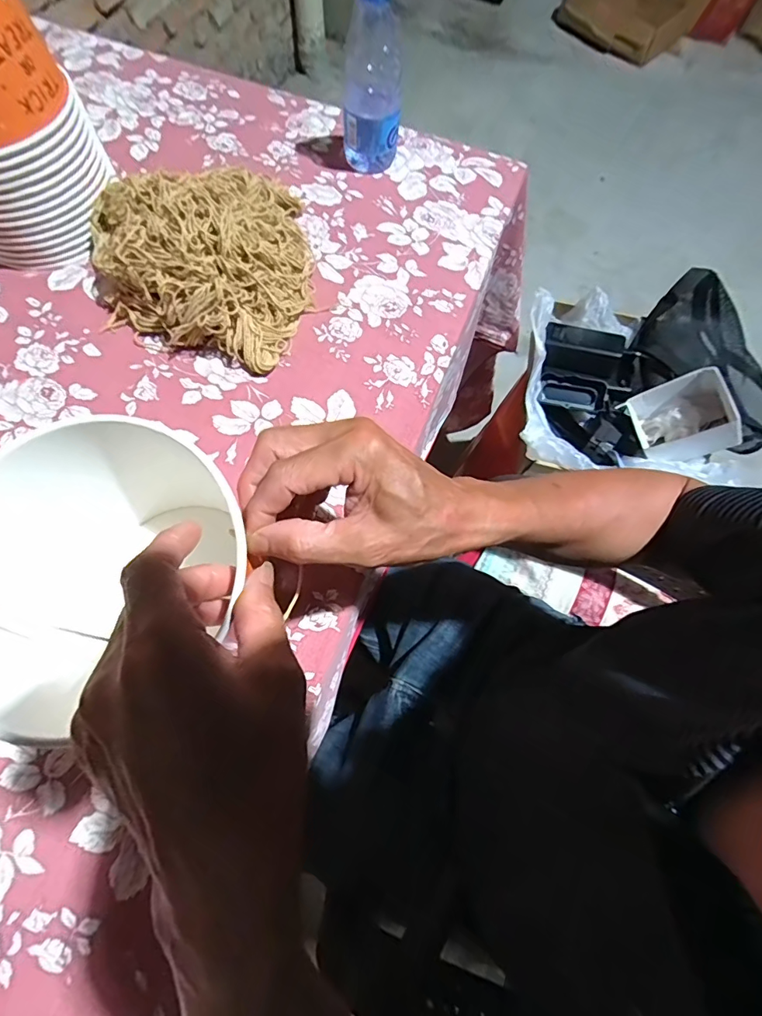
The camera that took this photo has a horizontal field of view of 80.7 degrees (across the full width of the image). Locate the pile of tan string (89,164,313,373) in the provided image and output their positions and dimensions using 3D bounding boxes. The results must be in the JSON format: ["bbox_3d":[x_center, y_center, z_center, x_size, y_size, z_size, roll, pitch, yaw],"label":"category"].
[{"bbox_3d":[-0.169,-0.273,0.448,0.214,0.078,0.228,18,69,4],"label":"pile of tan string"}]

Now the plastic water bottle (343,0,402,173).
[{"bbox_3d":[-0.008,-0.460,0.485,0.068,0.156,0.057,0,69,-3],"label":"plastic water bottle"}]

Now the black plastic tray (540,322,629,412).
[{"bbox_3d":[0.335,-0.233,0.748,0.142,0.057,0.124,18,69,4],"label":"black plastic tray"}]

